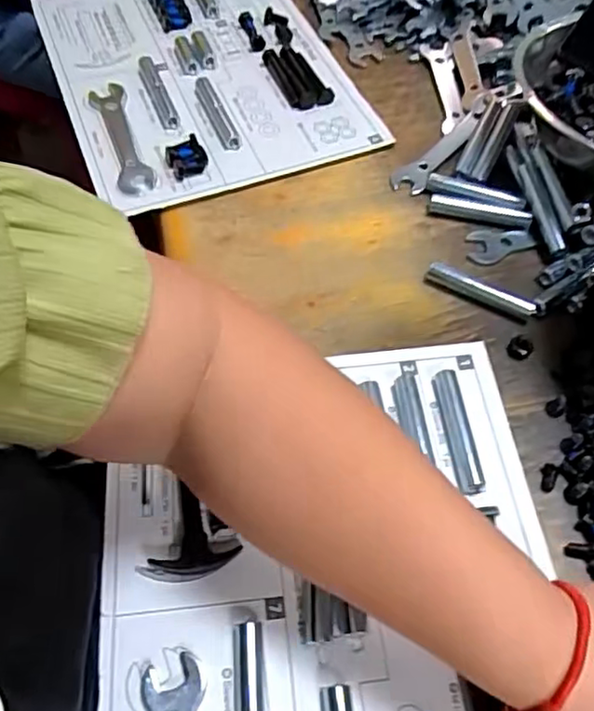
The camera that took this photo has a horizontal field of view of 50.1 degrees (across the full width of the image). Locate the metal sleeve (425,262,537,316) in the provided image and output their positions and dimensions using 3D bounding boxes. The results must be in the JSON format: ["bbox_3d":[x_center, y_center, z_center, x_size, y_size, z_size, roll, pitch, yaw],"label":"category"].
[{"bbox_3d":[0.148,-0.053,0.511,0.088,0.017,0.014,23,60,13],"label":"metal sleeve"}]

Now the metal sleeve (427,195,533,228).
[{"bbox_3d":[0.159,-0.125,0.557,0.087,0.010,0.018,14,59,9],"label":"metal sleeve"}]

